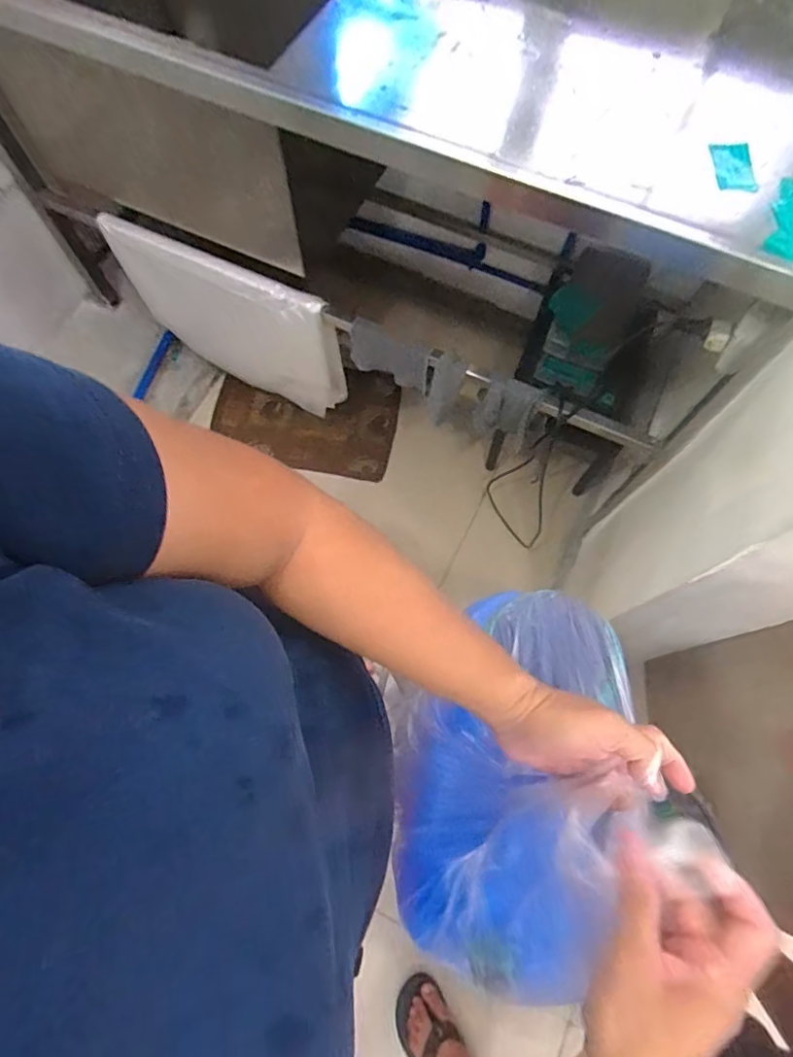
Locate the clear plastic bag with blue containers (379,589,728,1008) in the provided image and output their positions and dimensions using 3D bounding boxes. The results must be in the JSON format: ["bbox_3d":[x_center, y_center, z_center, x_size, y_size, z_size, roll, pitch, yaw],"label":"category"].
[{"bbox_3d":[0.100,0.206,0.473,0.198,0.247,0.295,-4,70,-2],"label":"clear plastic bag with blue containers"}]

